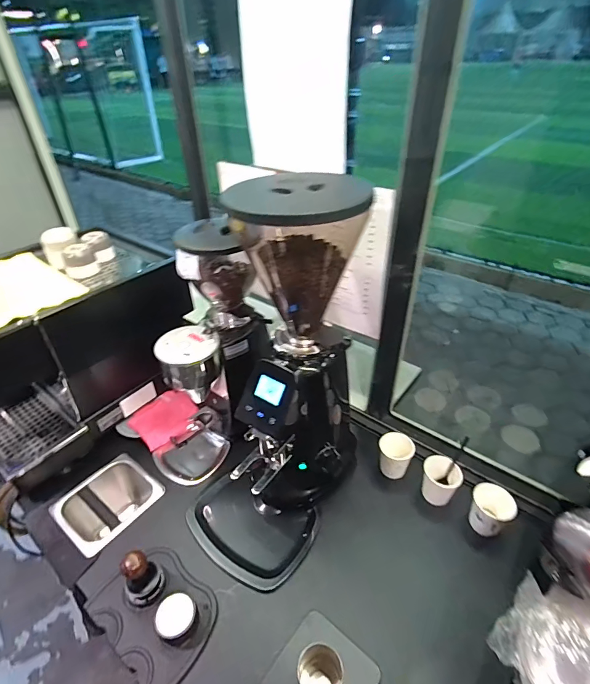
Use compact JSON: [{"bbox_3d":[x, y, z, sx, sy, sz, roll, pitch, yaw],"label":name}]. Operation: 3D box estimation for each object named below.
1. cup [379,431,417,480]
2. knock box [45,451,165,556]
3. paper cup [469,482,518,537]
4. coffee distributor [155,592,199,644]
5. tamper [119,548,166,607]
[{"bbox_3d":[0.210,0.245,0.814,0.072,0.088,0.066,14,41,19],"label":"cup"},{"bbox_3d":[-0.386,0.372,0.836,0.167,0.135,0.178,25,45,30],"label":"knock box"},{"bbox_3d":[0.368,0.313,0.720,0.068,0.072,0.074,15,41,20],"label":"paper cup"},{"bbox_3d":[-0.185,0.437,0.610,0.058,0.053,0.056,-1,38,1],"label":"coffee distributor"},{"bbox_3d":[-0.254,0.383,0.631,0.060,0.091,0.061,1,38,4],"label":"tamper"}]

